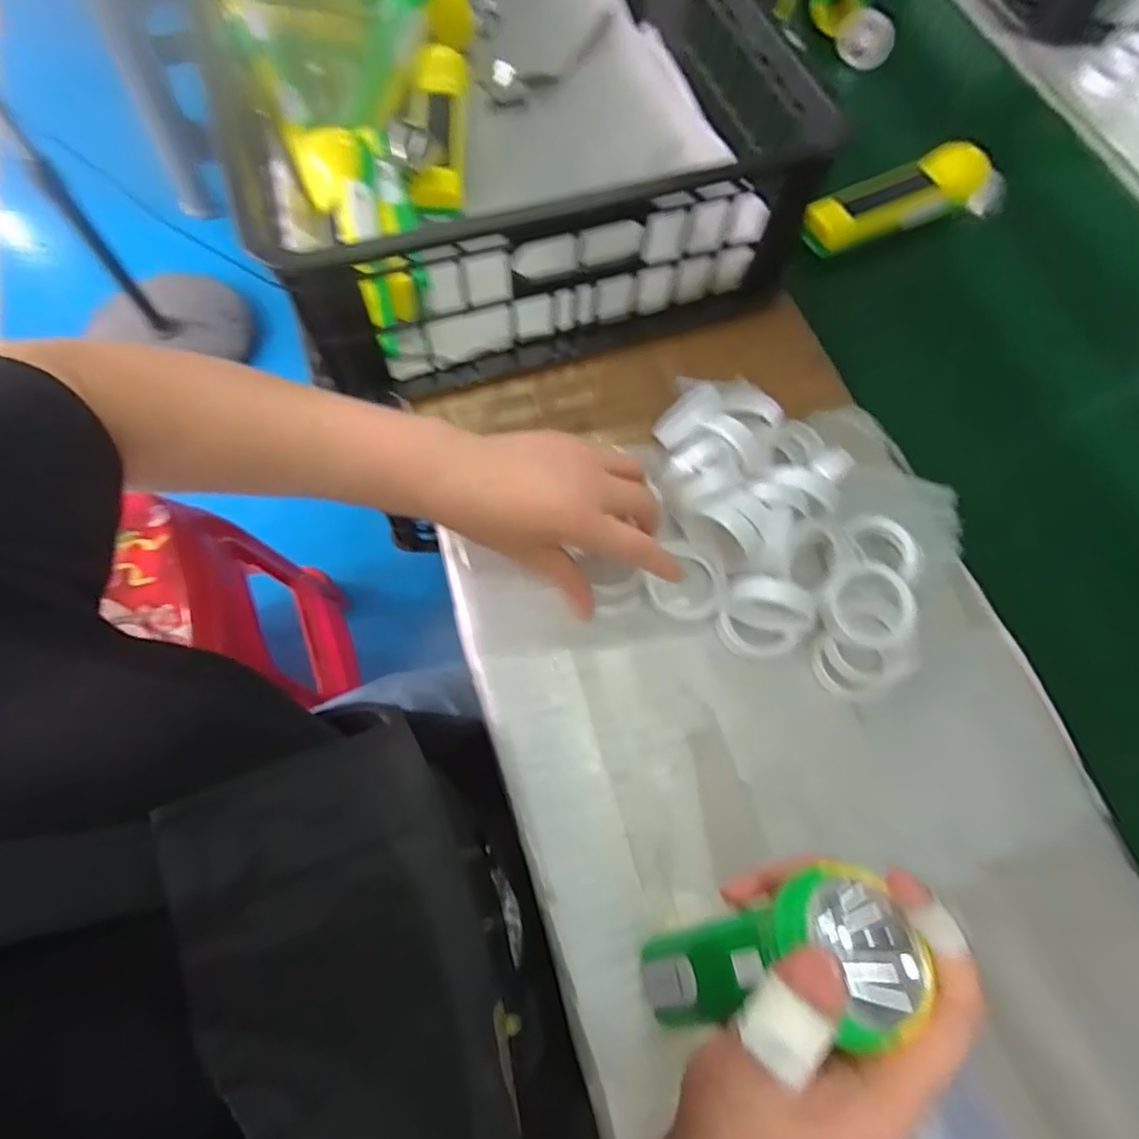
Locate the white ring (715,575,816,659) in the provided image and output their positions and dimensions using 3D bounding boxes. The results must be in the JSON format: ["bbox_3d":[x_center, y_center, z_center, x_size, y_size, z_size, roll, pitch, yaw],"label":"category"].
[{"bbox_3d":[0.121,0.030,0.380,0.053,0.058,0.032,30,70,9],"label":"white ring"}]

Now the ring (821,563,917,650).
[{"bbox_3d":[0.184,0.023,0.380,0.057,0.010,0.050,-37,83,-8],"label":"ring"}]

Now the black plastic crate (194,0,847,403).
[{"bbox_3d":[-0.092,-0.456,0.532,0.392,0.137,0.605,-18,70,-10],"label":"black plastic crate"}]

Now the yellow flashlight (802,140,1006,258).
[{"bbox_3d":[0.305,-0.333,0.559,0.227,0.046,0.050,-23,71,-12],"label":"yellow flashlight"}]

